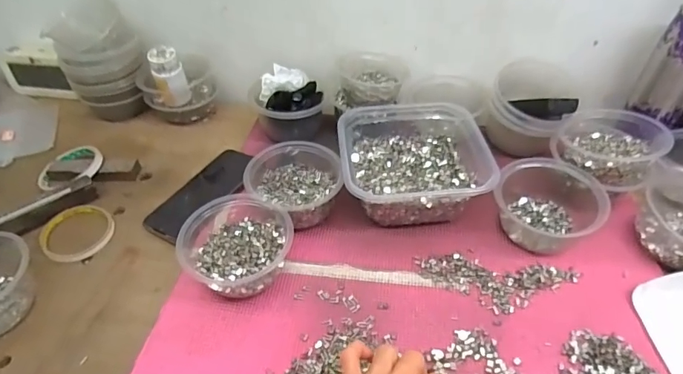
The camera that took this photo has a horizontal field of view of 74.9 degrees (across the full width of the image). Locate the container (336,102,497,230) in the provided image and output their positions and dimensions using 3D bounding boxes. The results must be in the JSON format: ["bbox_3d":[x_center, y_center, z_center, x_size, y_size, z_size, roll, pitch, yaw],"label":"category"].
[{"bbox_3d":[0.084,-0.040,0.575,0.168,0.072,0.186,-5,45,-3],"label":"container"}]

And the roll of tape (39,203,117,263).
[{"bbox_3d":[-0.327,0.057,0.553,0.085,0.013,0.081,-1,45,1],"label":"roll of tape"}]

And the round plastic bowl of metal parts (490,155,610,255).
[{"bbox_3d":[0.241,0.017,0.516,0.109,0.065,0.104,29,53,28],"label":"round plastic bowl of metal parts"}]

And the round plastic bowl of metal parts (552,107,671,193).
[{"bbox_3d":[0.317,-0.050,0.534,0.100,0.051,0.113,-17,46,-16],"label":"round plastic bowl of metal parts"}]

